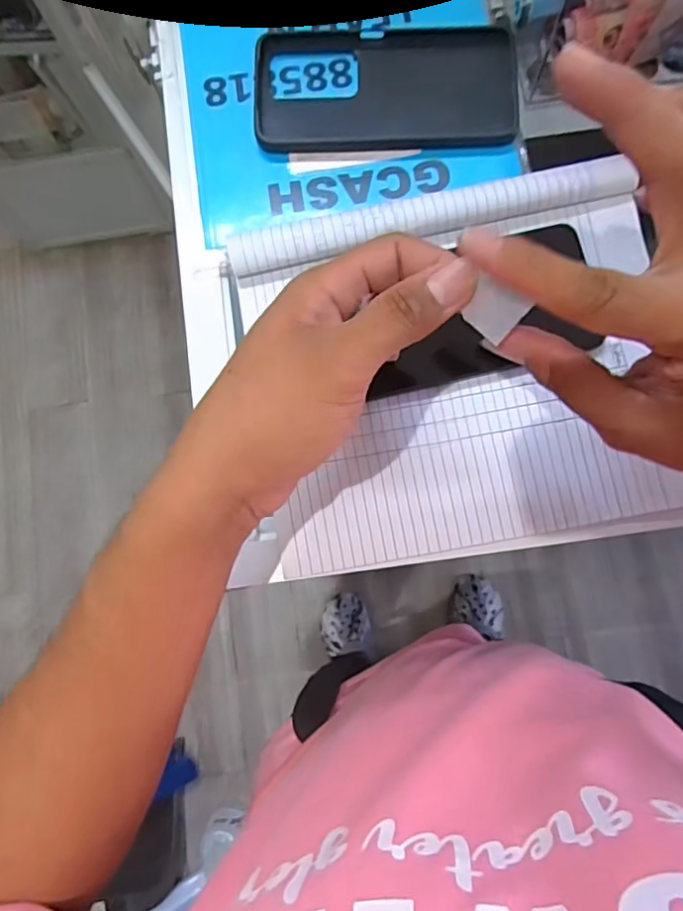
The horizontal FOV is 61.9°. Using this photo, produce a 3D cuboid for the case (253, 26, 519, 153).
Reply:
[{"bbox_3d":[0.029,-0.244,0.378,0.168,0.015,0.080,-1,91,4],"label":"case"}]

